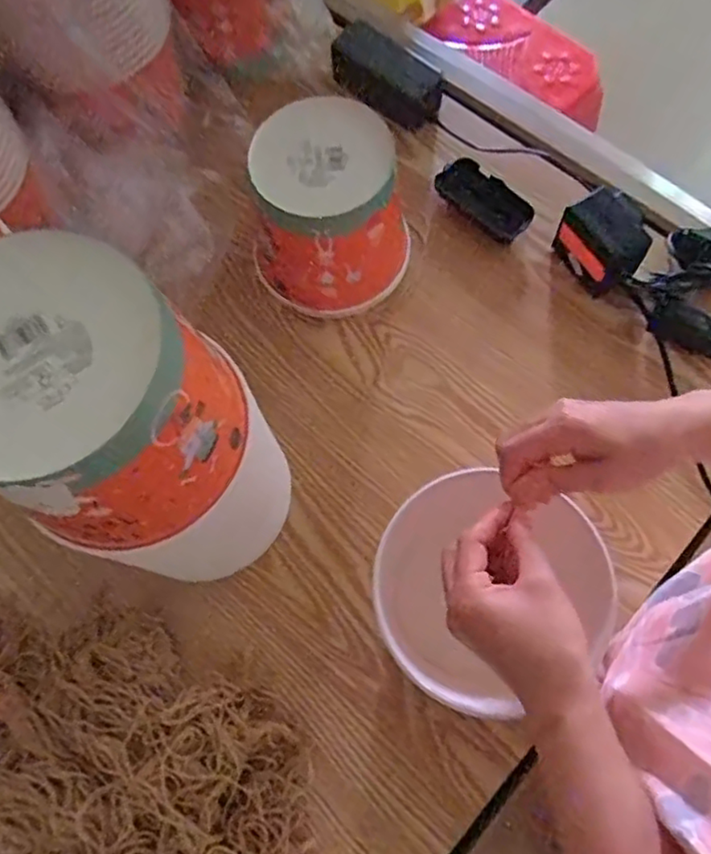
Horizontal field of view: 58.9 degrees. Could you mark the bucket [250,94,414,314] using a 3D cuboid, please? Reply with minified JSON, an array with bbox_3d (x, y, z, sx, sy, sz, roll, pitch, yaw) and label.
[{"bbox_3d":[-0.020,-0.200,0.600,0.136,0.149,0.134,-1,71,2],"label":"bucket"}]

